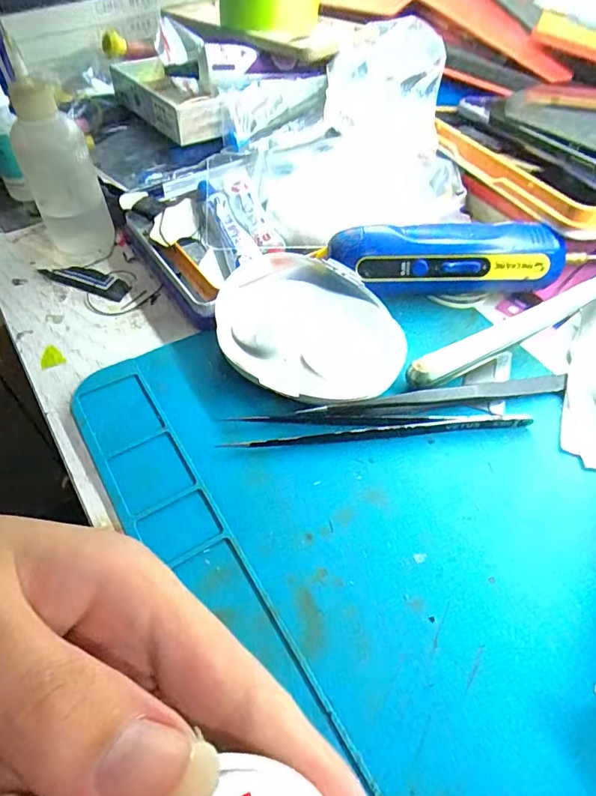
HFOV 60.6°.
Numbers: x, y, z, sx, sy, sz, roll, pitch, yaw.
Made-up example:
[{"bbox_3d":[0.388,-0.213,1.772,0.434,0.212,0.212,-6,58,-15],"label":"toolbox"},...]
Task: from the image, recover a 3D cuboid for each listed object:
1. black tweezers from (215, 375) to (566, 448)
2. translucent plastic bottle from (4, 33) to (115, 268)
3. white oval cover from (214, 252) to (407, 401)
[{"bbox_3d":[0.045,0.005,0.216,0.148,0.006,0.021,-7,53,-5],"label":"black tweezers"},{"bbox_3d":[-0.125,-0.116,0.266,0.037,0.095,0.032,-24,56,-18],"label":"translucent plastic bottle"},{"bbox_3d":[0.003,-0.033,0.237,0.087,0.023,0.071,36,60,25],"label":"white oval cover"}]

